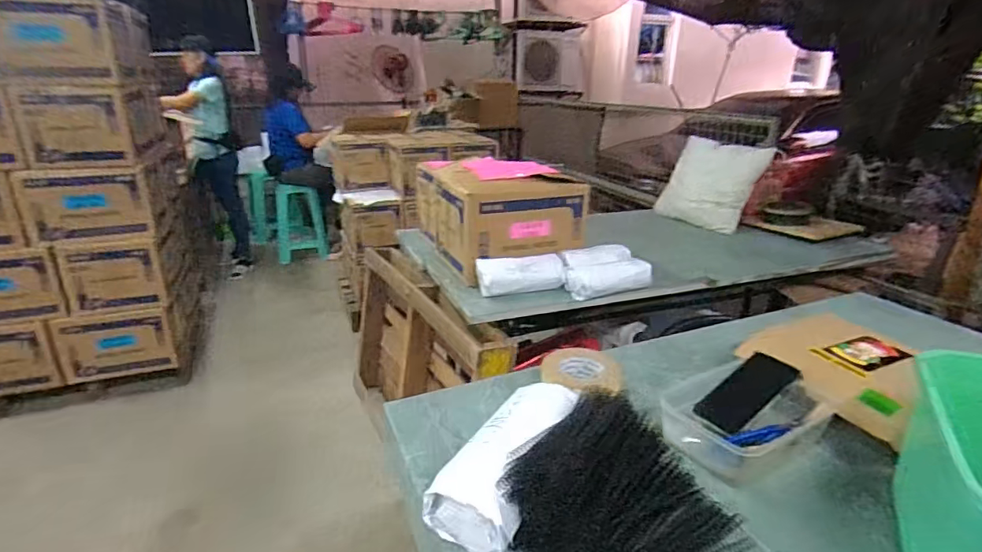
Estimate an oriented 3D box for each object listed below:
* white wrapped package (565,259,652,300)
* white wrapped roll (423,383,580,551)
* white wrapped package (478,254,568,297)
[{"bbox_3d":[0.351,0.003,1.517,0.254,0.071,0.104,-9,23,-23],"label":"white wrapped package"},{"bbox_3d":[0.033,0.221,0.652,0.106,0.087,0.249,13,24,29],"label":"white wrapped roll"},{"bbox_3d":[0.089,-0.006,1.512,0.252,0.088,0.077,-6,22,-15],"label":"white wrapped package"}]

